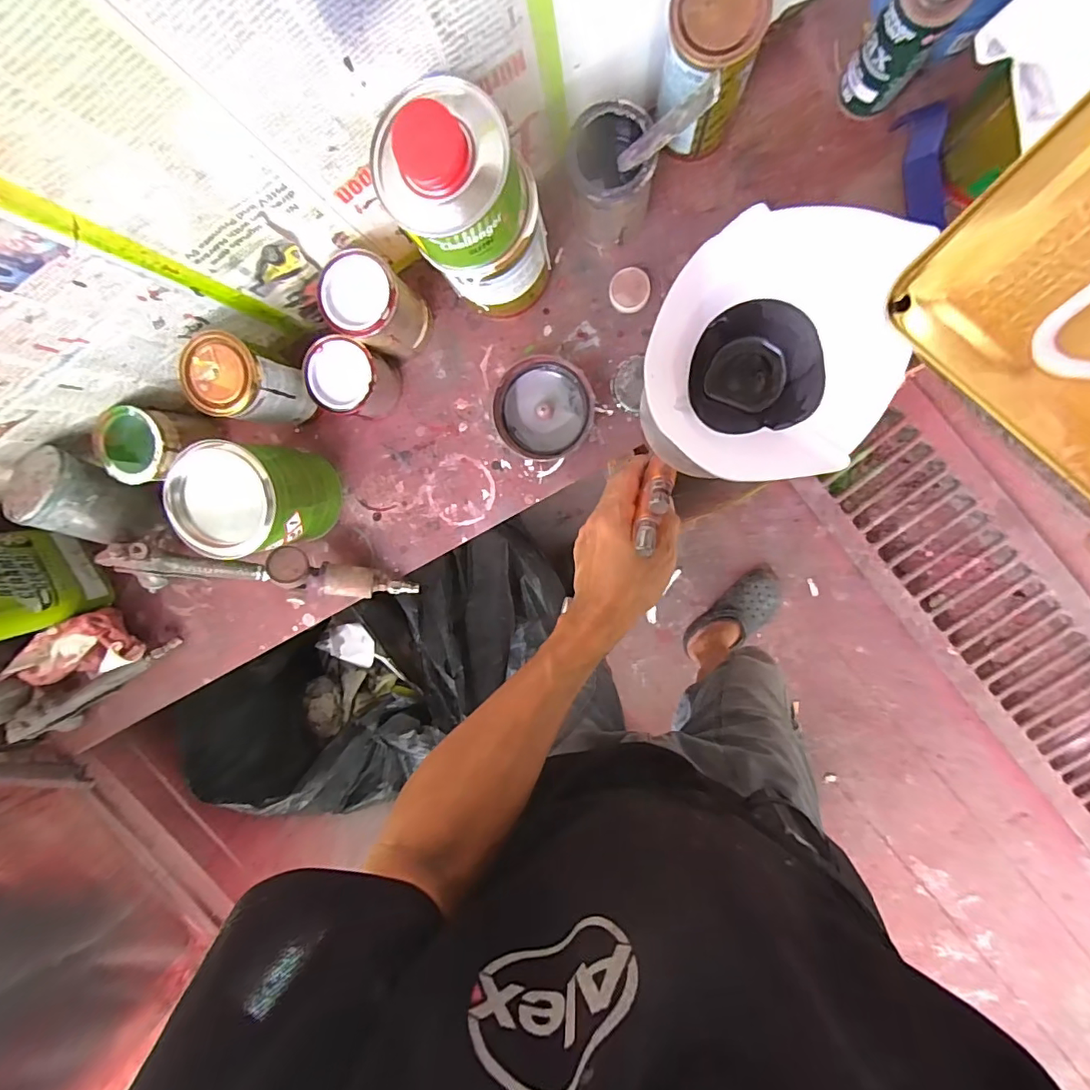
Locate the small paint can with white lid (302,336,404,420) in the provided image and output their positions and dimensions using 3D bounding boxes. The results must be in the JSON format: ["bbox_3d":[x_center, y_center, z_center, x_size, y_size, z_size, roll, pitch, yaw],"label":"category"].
[{"bbox_3d":[-0.199,-0.171,0.543,0.069,0.067,0.070,1,98,6],"label":"small paint can with white lid"}]

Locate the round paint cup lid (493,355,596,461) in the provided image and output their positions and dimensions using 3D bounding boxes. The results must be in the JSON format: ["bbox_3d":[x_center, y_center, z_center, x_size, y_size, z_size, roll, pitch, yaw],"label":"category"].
[{"bbox_3d":[0.000,-0.143,0.549,0.101,0.030,0.100,1,98,6],"label":"round paint cup lid"}]

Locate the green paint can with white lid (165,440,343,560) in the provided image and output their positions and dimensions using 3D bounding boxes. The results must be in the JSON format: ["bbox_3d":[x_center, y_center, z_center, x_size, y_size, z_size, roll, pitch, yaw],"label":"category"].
[{"bbox_3d":[-0.287,-0.049,0.538,0.101,0.135,0.102,1,98,6],"label":"green paint can with white lid"}]

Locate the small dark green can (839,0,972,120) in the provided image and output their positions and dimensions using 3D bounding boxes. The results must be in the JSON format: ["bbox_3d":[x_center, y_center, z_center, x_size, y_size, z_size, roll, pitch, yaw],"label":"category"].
[{"bbox_3d":[0.290,-0.412,0.430,0.048,0.121,0.042,35,100,0],"label":"small dark green can"}]

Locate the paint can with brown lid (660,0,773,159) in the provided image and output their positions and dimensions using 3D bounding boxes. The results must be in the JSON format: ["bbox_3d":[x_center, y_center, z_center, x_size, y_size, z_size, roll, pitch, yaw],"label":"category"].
[{"bbox_3d":[0.134,-0.396,0.444,0.071,0.133,0.069,1,98,6],"label":"paint can with brown lid"}]

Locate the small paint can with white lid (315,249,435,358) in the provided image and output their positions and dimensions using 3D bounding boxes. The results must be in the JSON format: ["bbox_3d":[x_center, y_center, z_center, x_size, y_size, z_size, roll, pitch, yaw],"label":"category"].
[{"bbox_3d":[-0.164,-0.235,0.515,0.080,0.100,0.074,1,98,6],"label":"small paint can with white lid"}]

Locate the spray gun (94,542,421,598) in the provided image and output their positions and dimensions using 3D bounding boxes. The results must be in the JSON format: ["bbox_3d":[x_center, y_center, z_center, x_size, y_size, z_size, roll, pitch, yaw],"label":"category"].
[{"bbox_3d":[-0.309,0.030,0.571,0.311,0.106,0.068,3,98,5],"label":"spray gun"}]

